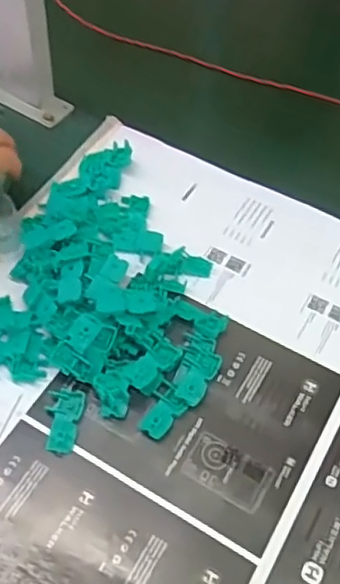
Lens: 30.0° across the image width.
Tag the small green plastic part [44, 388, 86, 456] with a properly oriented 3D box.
[{"bbox_3d":[-0.074,0.088,0.433,0.025,0.008,0.043,8,53,2],"label":"small green plastic part"}]

